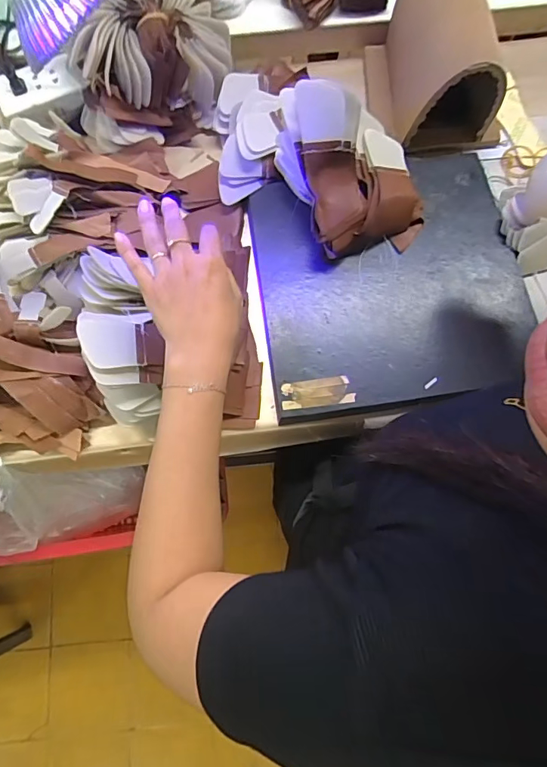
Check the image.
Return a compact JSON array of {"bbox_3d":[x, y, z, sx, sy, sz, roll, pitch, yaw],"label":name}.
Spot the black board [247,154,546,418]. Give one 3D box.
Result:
[{"bbox_3d":[0.135,-0.127,0.542,0.304,0.029,0.303,-10,76,-2],"label":"black board"}]

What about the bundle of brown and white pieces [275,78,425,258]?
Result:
[{"bbox_3d":[0.094,-0.243,0.510,0.148,0.139,0.145,0,75,1],"label":"bundle of brown and white pieces"}]

